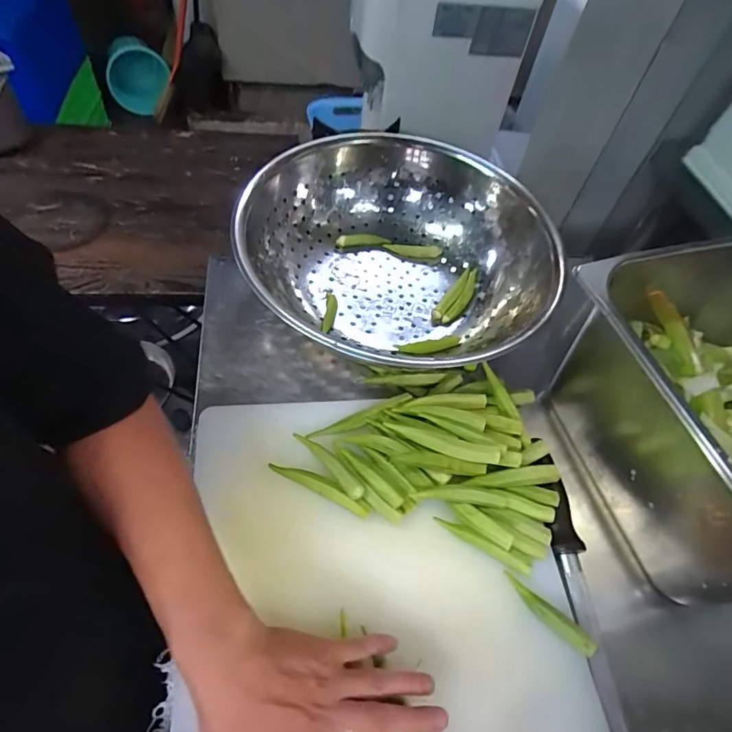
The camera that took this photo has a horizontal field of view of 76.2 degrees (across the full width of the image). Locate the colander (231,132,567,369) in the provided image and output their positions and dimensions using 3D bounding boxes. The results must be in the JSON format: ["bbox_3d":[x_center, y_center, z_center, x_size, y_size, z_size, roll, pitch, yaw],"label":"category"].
[{"bbox_3d":[0.040,-0.144,0.610,0.366,0.121,0.358,3,55,-5],"label":"colander"}]

